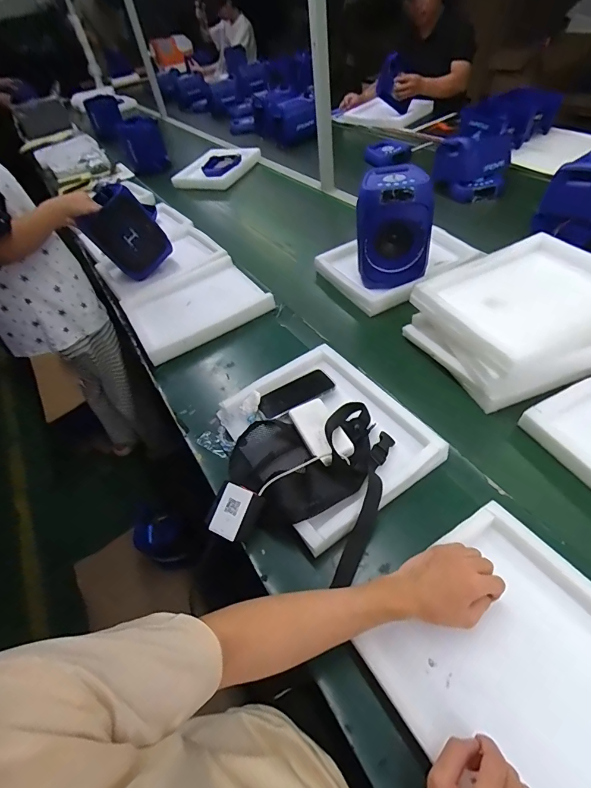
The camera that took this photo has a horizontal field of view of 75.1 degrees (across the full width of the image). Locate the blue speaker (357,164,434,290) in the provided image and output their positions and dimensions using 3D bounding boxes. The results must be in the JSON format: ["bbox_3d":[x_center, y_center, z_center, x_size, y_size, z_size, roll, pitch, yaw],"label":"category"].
[{"bbox_3d":[0.249,-0.414,0.968,0.177,0.241,0.155,7,46,13],"label":"blue speaker"}]

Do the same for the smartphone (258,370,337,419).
[{"bbox_3d":[0.000,-0.002,0.779,0.151,0.013,0.073,-30,39,-7],"label":"smartphone"}]

